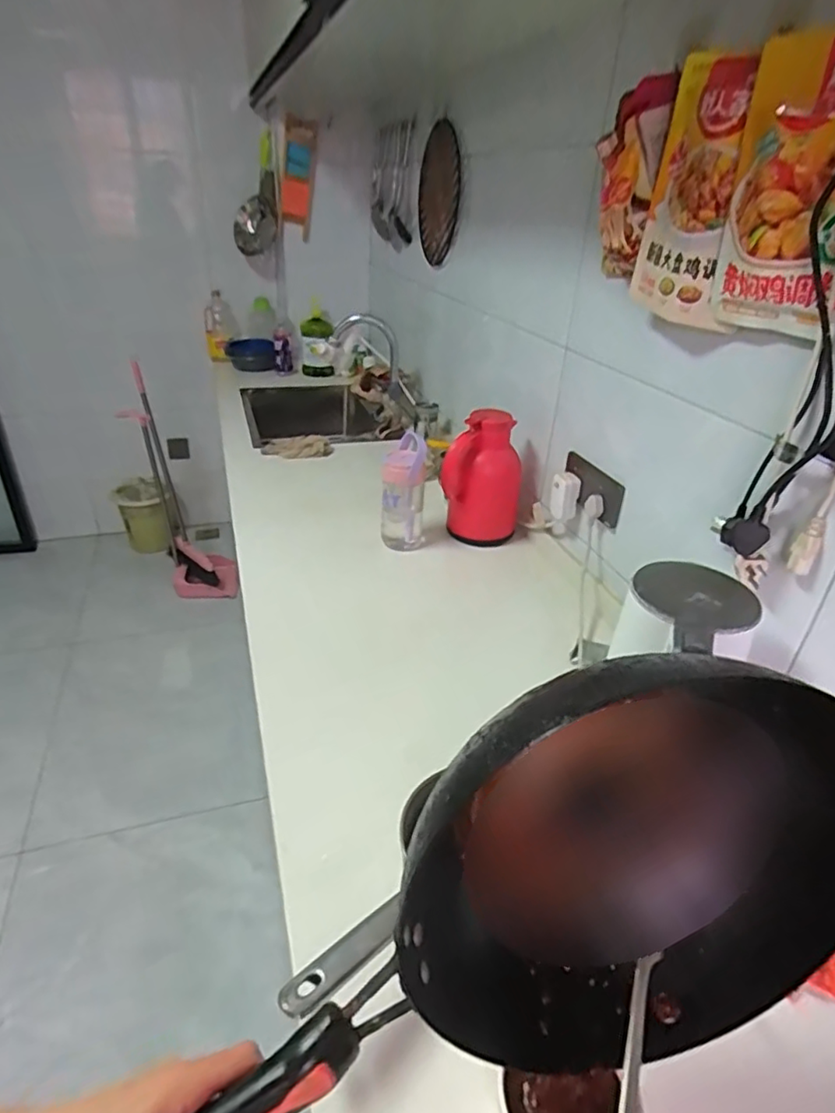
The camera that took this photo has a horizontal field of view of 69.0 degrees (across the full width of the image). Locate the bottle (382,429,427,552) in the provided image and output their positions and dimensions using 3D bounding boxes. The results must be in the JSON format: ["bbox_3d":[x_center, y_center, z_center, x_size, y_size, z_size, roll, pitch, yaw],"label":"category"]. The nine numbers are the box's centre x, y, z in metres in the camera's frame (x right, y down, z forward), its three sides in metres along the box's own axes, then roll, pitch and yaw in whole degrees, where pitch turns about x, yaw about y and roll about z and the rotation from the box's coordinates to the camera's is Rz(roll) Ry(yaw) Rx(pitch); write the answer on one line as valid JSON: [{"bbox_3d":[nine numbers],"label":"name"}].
[{"bbox_3d":[-0.028,-0.118,1.181,0.080,0.236,0.082,2,31,-2],"label":"bottle"}]

